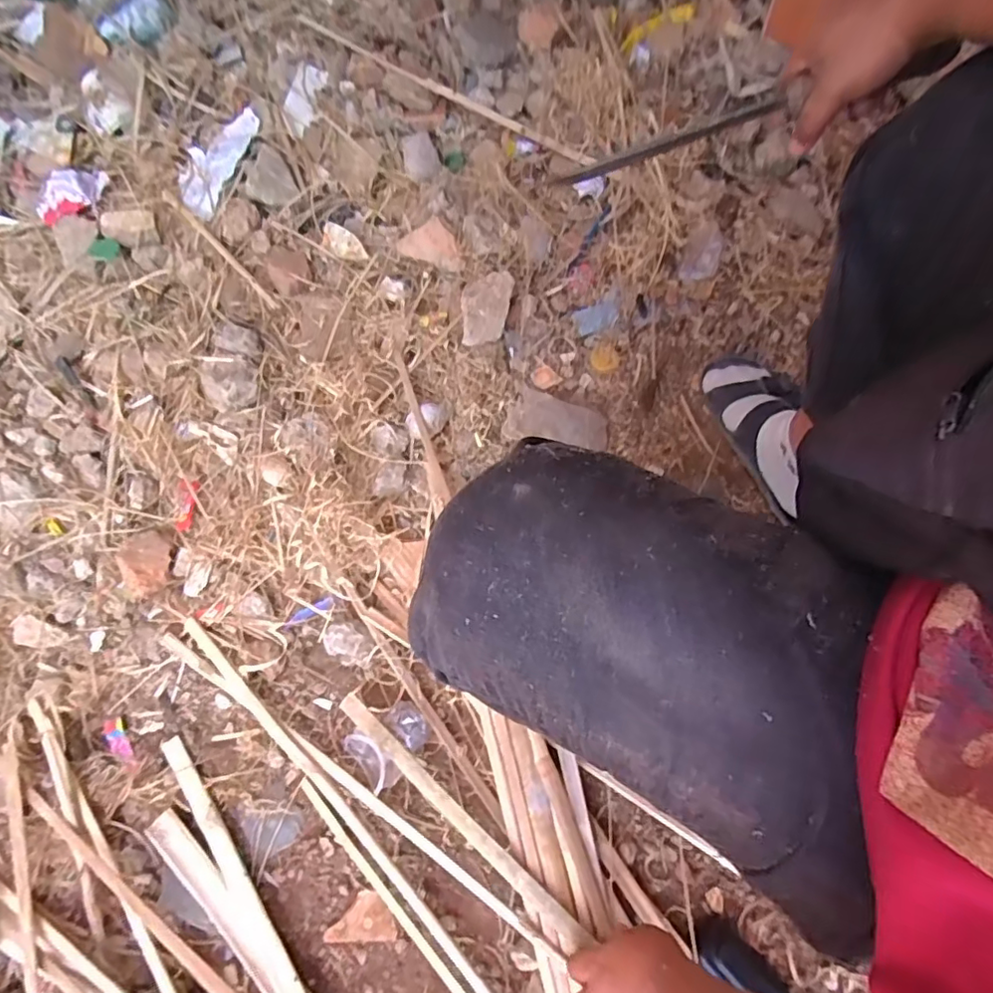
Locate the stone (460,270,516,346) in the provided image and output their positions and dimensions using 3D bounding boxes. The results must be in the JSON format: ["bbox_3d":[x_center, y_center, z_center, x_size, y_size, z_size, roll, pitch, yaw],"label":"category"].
[{"bbox_3d":[-0.014,-0.249,0.768,0.064,0.054,0.110,13,77,6],"label":"stone"}]

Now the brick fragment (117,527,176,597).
[{"bbox_3d":[-0.446,0.080,0.722,0.057,0.030,0.085,6,74,4],"label":"brick fragment"}]

